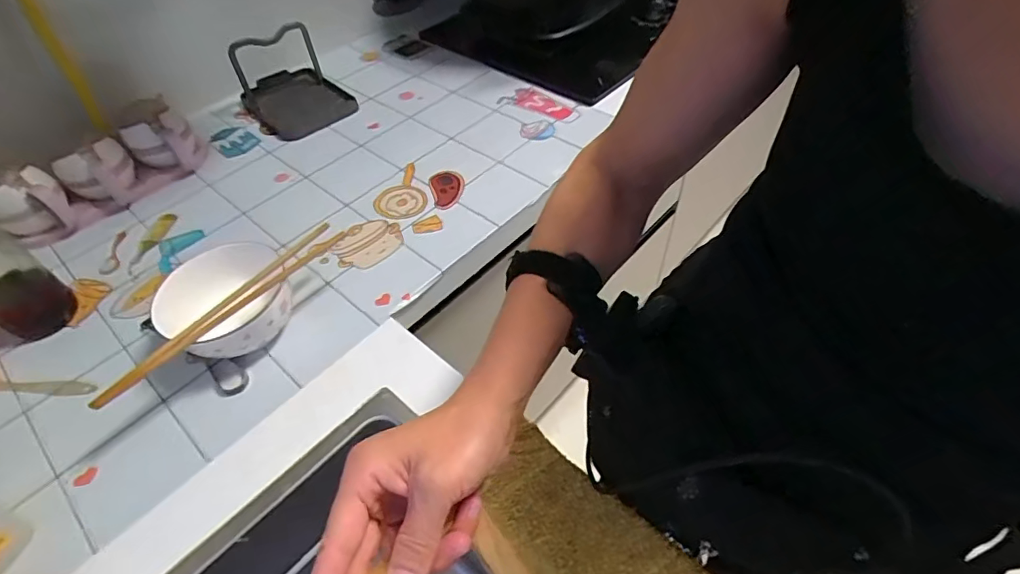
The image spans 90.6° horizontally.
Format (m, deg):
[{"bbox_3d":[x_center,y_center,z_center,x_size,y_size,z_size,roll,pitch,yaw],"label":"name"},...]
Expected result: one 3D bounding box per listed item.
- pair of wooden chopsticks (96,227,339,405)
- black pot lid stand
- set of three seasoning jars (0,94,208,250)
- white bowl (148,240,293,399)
[{"bbox_3d":[-0.269,0.020,0.488,0.029,0.013,0.257,28,57,25],"label":"pair of wooden chopsticks"},{"bbox_3d":[-0.368,-0.345,0.844,0.154,0.122,0.199,-27,53,-18],"label":"black pot lid stand"},{"bbox_3d":[-0.576,-0.164,0.706,0.091,0.089,0.264,34,60,29],"label":"set of three seasoning jars"},{"bbox_3d":[-0.294,0.021,0.535,0.126,0.075,0.124,29,58,26],"label":"white bowl"}]

